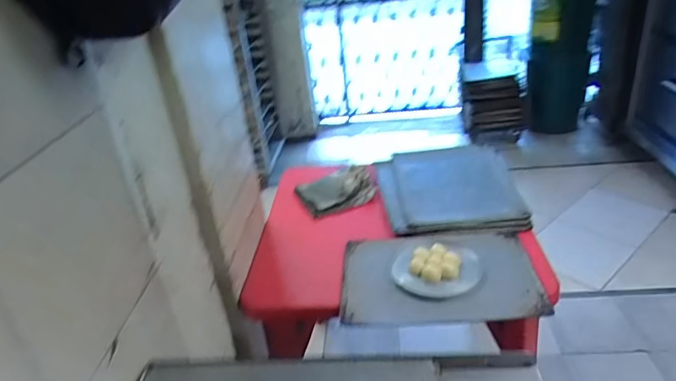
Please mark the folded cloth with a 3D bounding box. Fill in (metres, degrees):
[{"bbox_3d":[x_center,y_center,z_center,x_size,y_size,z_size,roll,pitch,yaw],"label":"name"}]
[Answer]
[{"bbox_3d":[0.005,0.002,1.576,0.243,0.029,0.155,-28,62,-17],"label":"folded cloth"}]

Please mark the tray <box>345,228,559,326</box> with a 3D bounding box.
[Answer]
[{"bbox_3d":[0.235,0.202,1.189,0.443,0.032,0.312,-5,34,8],"label":"tray"}]

